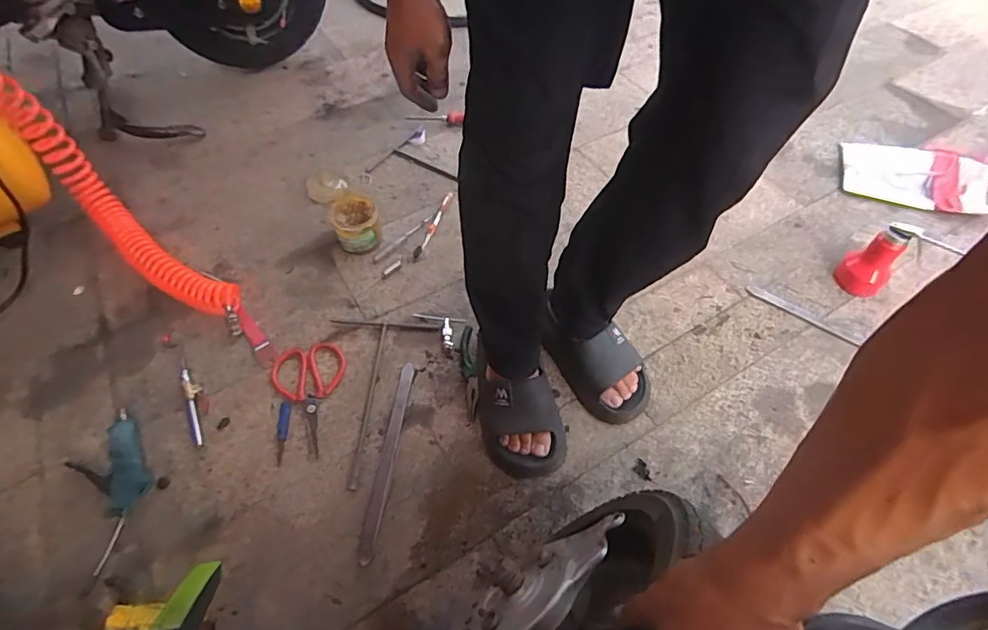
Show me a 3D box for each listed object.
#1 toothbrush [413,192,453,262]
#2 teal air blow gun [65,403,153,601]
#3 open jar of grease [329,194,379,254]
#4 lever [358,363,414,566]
[{"bbox_3d":[-0.119,-0.180,1.027,0.016,0.009,0.183,17,58,10],"label":"toothbrush"},{"bbox_3d":[-0.520,0.241,0.704,0.091,0.022,0.214,-26,61,-17],"label":"teal air blow gun"},{"bbox_3d":[-0.259,-0.172,0.979,0.087,0.069,0.102,-15,58,-11],"label":"open jar of grease"},{"bbox_3d":[-0.154,0.202,0.759,0.023,0.004,0.294,6,57,3],"label":"lever"}]

